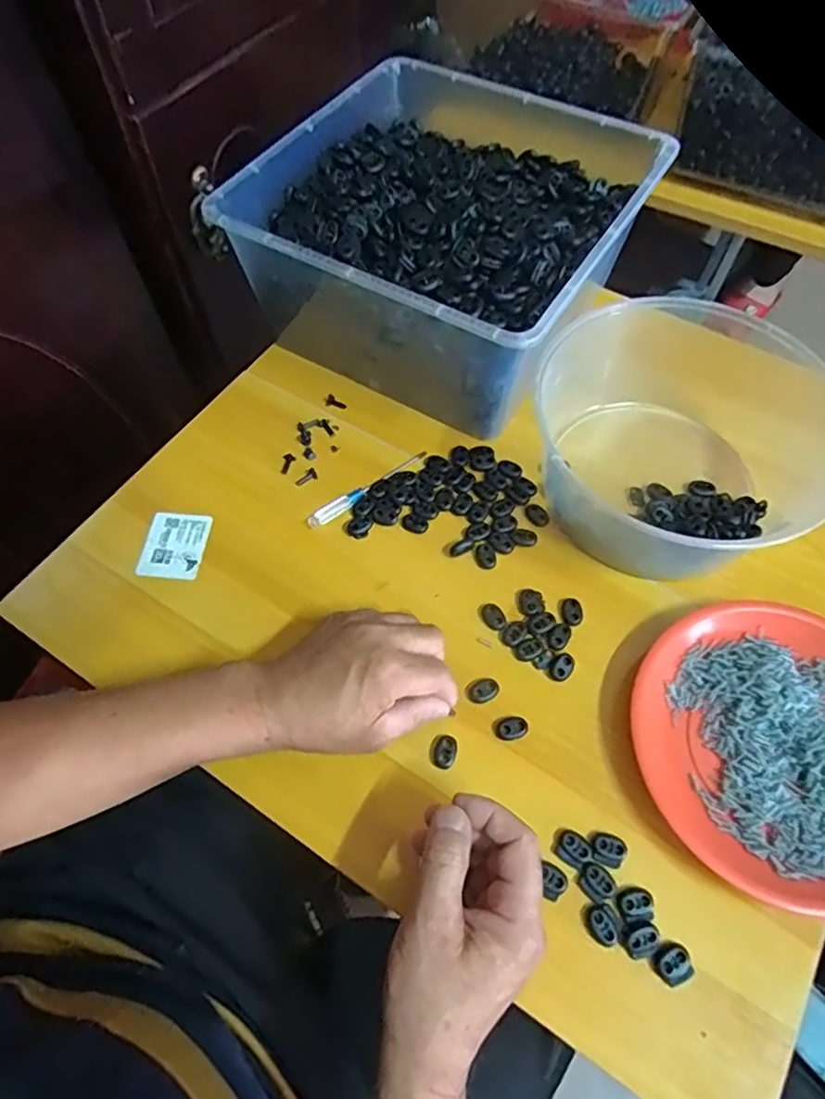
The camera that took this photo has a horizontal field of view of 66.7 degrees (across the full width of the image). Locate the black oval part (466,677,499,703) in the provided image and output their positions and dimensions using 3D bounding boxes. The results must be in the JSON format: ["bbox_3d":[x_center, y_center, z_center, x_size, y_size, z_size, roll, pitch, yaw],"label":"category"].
[{"bbox_3d":[0.051,0.100,0.445,0.022,0.008,0.015,-25,65,-13],"label":"black oval part"}]

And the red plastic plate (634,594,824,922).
[{"bbox_3d":[0.243,0.127,0.413,0.172,0.028,0.193,-11,62,-6],"label":"red plastic plate"}]

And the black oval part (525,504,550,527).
[{"bbox_3d":[0.103,-0.029,0.515,0.017,0.004,0.022,-38,68,-19],"label":"black oval part"}]

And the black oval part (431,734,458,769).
[{"bbox_3d":[0.021,0.137,0.425,0.017,0.004,0.022,15,62,8],"label":"black oval part"}]

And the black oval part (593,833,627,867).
[{"bbox_3d":[0.124,0.190,0.395,0.020,0.004,0.018,11,62,6],"label":"black oval part"}]

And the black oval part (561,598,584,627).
[{"bbox_3d":[0.121,0.047,0.472,0.016,0.004,0.022,-2,62,-1],"label":"black oval part"}]

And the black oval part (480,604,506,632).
[{"bbox_3d":[0.061,0.051,0.473,0.015,0.005,0.021,-40,69,-19],"label":"black oval part"}]

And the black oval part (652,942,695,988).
[{"bbox_3d":[0.153,0.243,0.368,0.021,0.005,0.021,-15,63,-8],"label":"black oval part"}]

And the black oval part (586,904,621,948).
[{"bbox_3d":[0.115,0.225,0.375,0.019,0.004,0.022,-25,65,-13],"label":"black oval part"}]

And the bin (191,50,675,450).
[{"bbox_3d":[0.035,-0.293,0.579,0.304,0.134,0.337,28,65,14],"label":"bin"}]

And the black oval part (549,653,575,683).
[{"bbox_3d":[0.108,0.085,0.451,0.016,0.006,0.021,41,69,19],"label":"black oval part"}]

